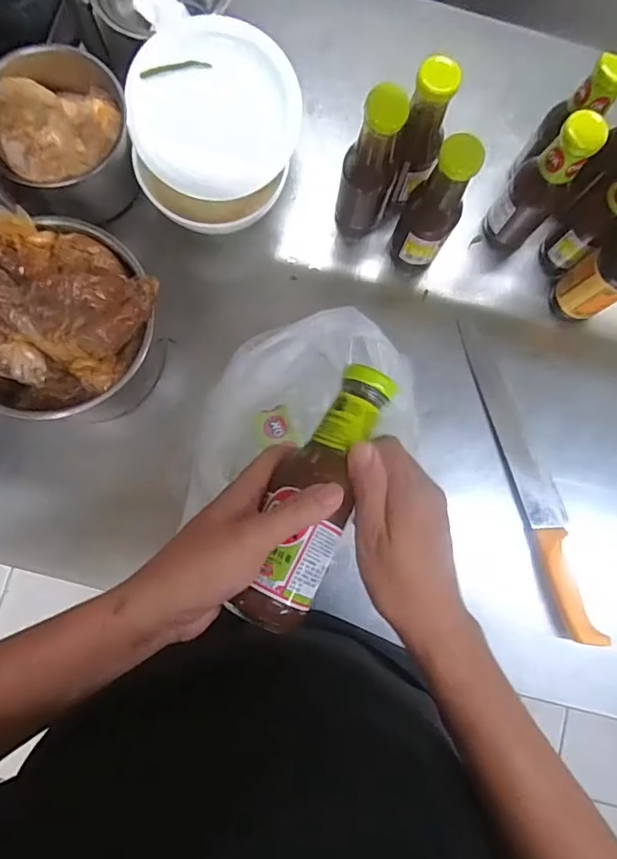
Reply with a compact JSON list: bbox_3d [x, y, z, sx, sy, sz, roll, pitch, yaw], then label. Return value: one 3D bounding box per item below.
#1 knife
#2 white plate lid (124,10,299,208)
[{"bbox_3d":[0.263,0.056,0.629,0.046,0.029,0.387,-15,84,-6],"label":"knife"},{"bbox_3d":[-0.103,-0.353,0.593,0.180,0.011,0.180,-2,104,-8],"label":"white plate lid"}]

